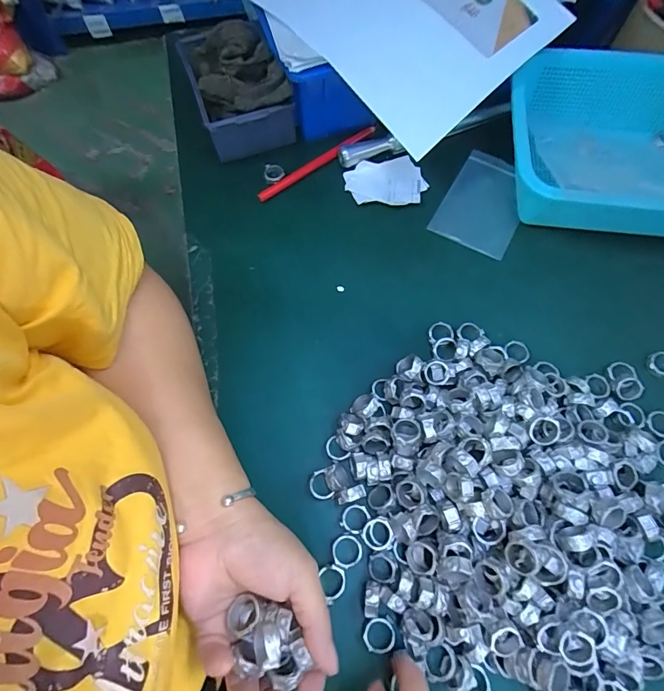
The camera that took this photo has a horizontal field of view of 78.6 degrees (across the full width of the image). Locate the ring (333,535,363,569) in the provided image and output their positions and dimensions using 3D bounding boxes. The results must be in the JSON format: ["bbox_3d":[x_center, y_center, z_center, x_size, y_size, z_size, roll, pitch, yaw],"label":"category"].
[{"bbox_3d":[0.011,0.152,0.300,0.022,0.004,0.021,-1,67,1],"label":"ring"}]

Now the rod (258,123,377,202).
[{"bbox_3d":[-0.014,-0.201,0.446,0.153,0.015,0.011,-32,70,-11],"label":"rod"}]

